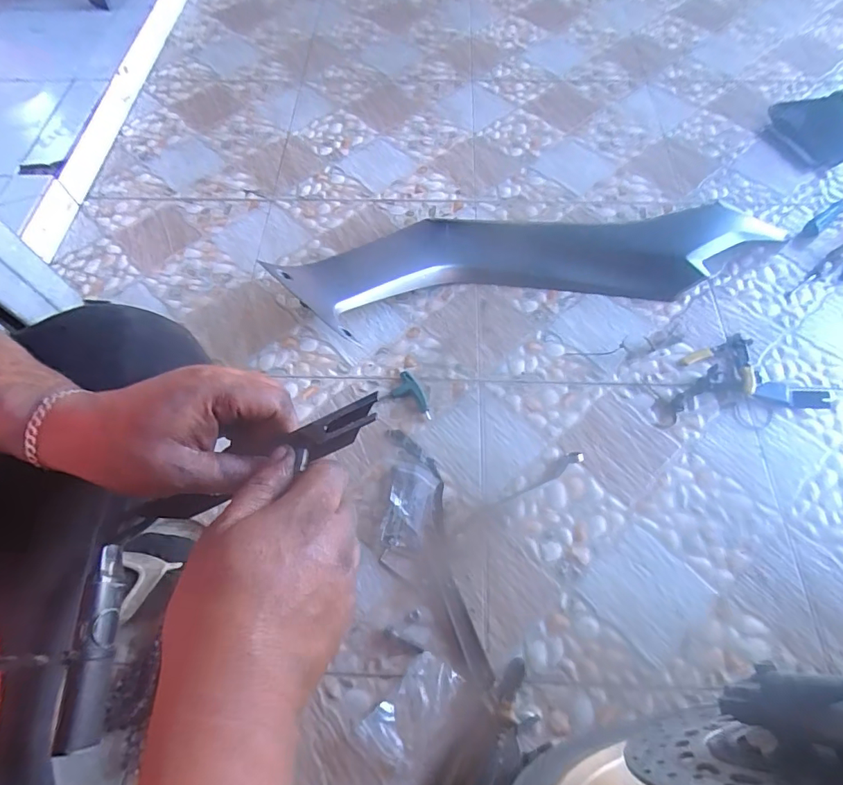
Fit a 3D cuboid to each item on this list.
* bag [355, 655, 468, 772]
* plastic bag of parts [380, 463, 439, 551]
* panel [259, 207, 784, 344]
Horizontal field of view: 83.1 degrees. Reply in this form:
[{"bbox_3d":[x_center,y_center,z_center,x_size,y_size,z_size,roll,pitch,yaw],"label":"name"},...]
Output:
[{"bbox_3d":[-0.012,0.359,0.545,0.066,0.015,0.111,33,69,16],"label":"bag"},{"bbox_3d":[-0.017,0.153,0.638,0.062,0.042,0.108,11,64,7],"label":"plastic bag of parts"},{"bbox_3d":[0.195,-0.246,0.776,0.792,0.151,0.199,-10,64,-3],"label":"panel"}]

